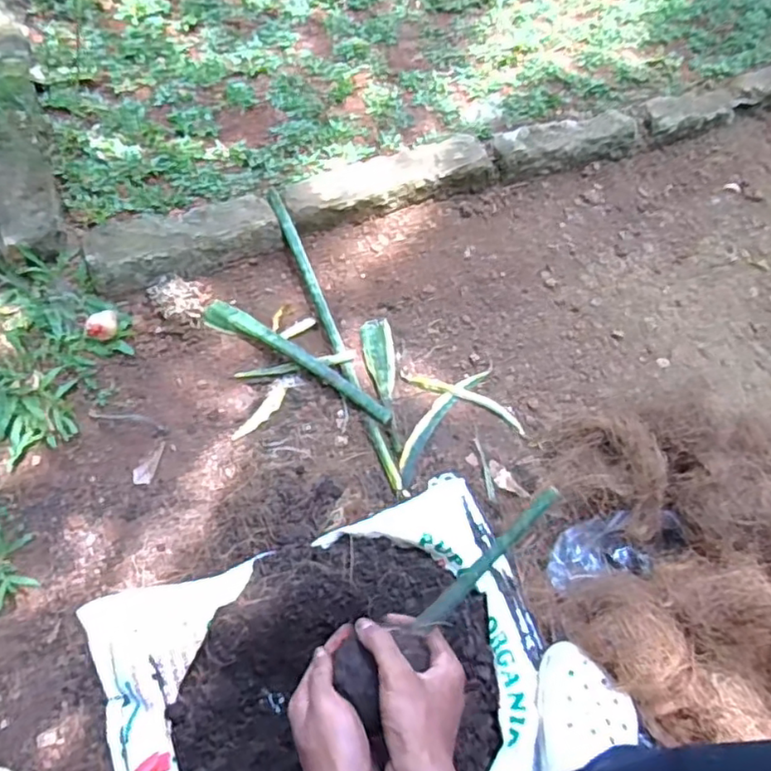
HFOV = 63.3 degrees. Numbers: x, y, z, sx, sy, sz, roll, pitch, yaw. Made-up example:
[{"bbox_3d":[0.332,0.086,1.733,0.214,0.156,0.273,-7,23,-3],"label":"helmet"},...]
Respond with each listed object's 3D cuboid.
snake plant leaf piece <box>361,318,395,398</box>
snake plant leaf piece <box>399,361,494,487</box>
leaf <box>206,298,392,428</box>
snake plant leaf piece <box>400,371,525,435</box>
[{"bbox_3d":[-0.008,-0.041,0.886,0.043,0.008,0.133,-4,58,-8],"label":"snake plant leaf piece"},{"bbox_3d":[0.075,0.038,0.847,0.040,0.012,0.230,32,60,14],"label":"snake plant leaf piece"},{"bbox_3d":[-0.122,-0.035,0.859,0.309,0.032,0.034,30,59,13],"label":"leaf"},{"bbox_3d":[0.107,0.017,0.864,0.183,0.008,0.026,26,58,11],"label":"snake plant leaf piece"}]

